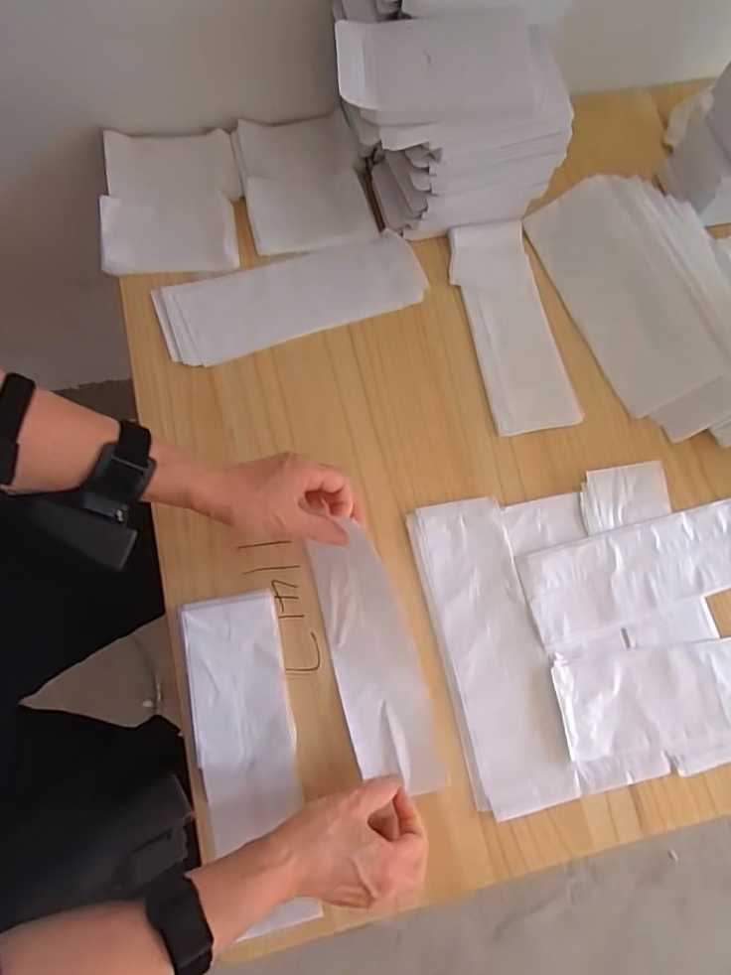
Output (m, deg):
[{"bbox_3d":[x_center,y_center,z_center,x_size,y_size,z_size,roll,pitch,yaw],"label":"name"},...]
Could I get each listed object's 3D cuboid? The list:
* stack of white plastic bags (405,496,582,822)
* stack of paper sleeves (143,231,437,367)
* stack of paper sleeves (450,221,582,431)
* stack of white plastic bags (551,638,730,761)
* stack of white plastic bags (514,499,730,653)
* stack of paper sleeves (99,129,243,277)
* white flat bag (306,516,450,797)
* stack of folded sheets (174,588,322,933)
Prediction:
[{"bbox_3d":[0.108,0.139,0.501,0.088,0.007,0.257,-11,75,-5],"label":"stack of white plastic bags"},{"bbox_3d":[-0.073,-0.193,0.580,0.261,0.018,0.089,-18,76,-7],"label":"stack of paper sleeves"},{"bbox_3d":[0.147,-0.170,0.589,0.081,0.017,0.229,-13,75,-6],"label":"stack of paper sleeves"},{"bbox_3d":[0.287,0.180,0.502,0.239,0.010,0.083,-5,74,-4],"label":"stack of white plastic bags"},{"bbox_3d":[0.262,0.073,0.525,0.238,0.006,0.084,-15,75,-6],"label":"stack of white plastic bags"},{"bbox_3d":[-0.201,-0.300,0.594,0.134,0.024,0.157,-6,74,-4],"label":"stack of paper sleeves"},{"bbox_3d":[0.006,0.141,0.477,0.071,0.048,0.207,-17,87,-7],"label":"white flat bag"},{"bbox_3d":[-0.096,0.218,0.469,0.079,0.020,0.253,-11,75,-5],"label":"stack of folded sheets"}]

